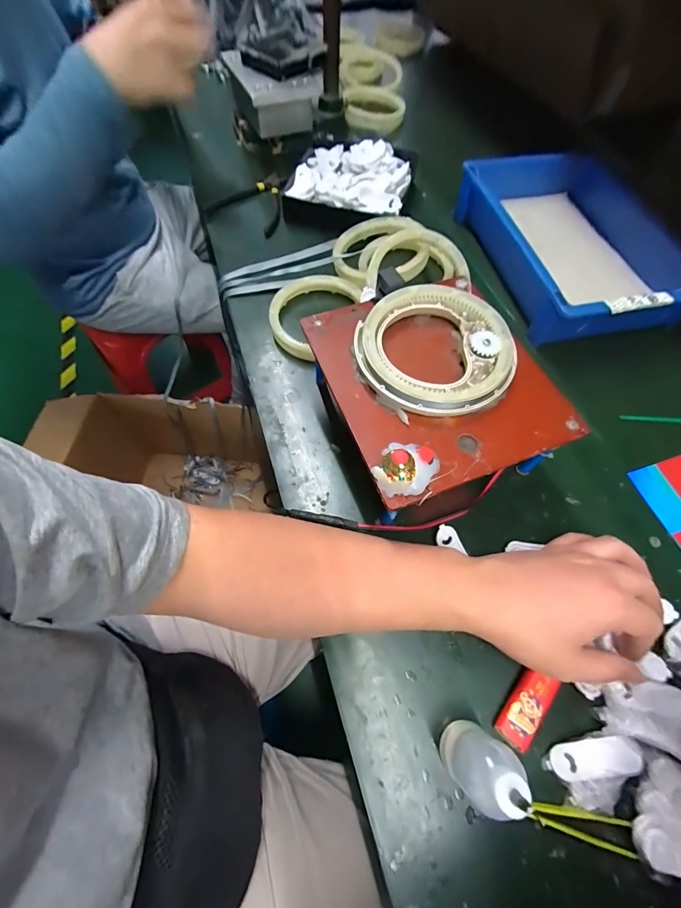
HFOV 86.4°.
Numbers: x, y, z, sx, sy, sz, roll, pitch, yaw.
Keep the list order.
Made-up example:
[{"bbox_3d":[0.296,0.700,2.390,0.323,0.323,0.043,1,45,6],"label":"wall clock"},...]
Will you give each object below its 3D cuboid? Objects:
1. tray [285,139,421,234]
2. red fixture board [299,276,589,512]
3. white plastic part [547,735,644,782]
[{"bbox_3d":[0.015,-0.411,0.545,0.178,0.039,0.196,15,64,5],"label":"tray"},{"bbox_3d":[0.078,-0.072,0.304,0.167,0.035,0.189,-19,64,-12],"label":"red fixture board"},{"bbox_3d":[0.182,0.216,0.258,0.059,0.008,0.021,-14,62,8],"label":"white plastic part"}]

